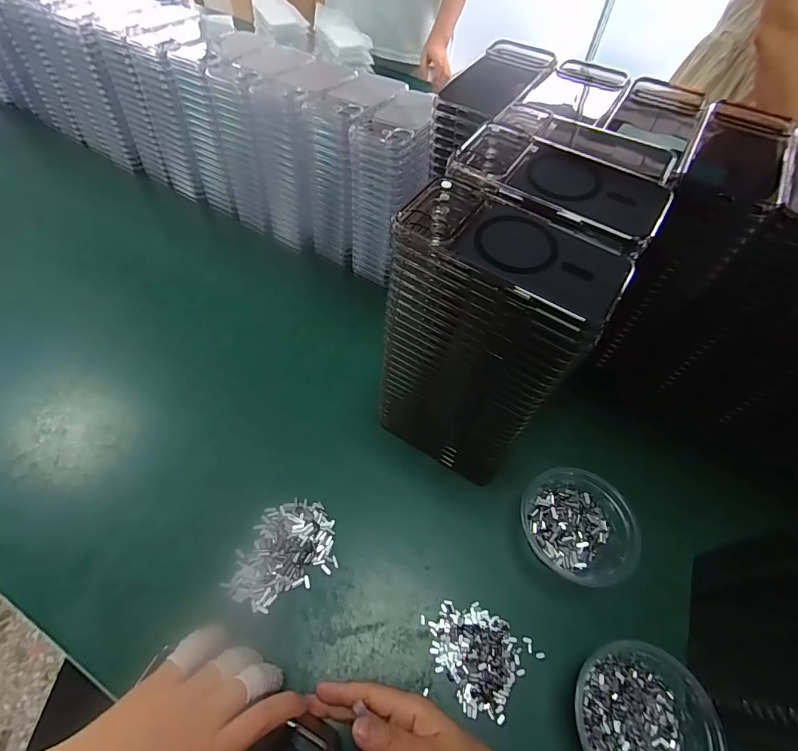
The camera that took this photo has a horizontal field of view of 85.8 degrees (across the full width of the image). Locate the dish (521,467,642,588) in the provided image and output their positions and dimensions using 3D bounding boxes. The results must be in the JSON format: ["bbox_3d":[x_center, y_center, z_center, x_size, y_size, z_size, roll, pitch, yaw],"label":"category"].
[{"bbox_3d":[0.183,0.154,0.442,0.096,0.045,0.113,-10,57,-10],"label":"dish"}]

